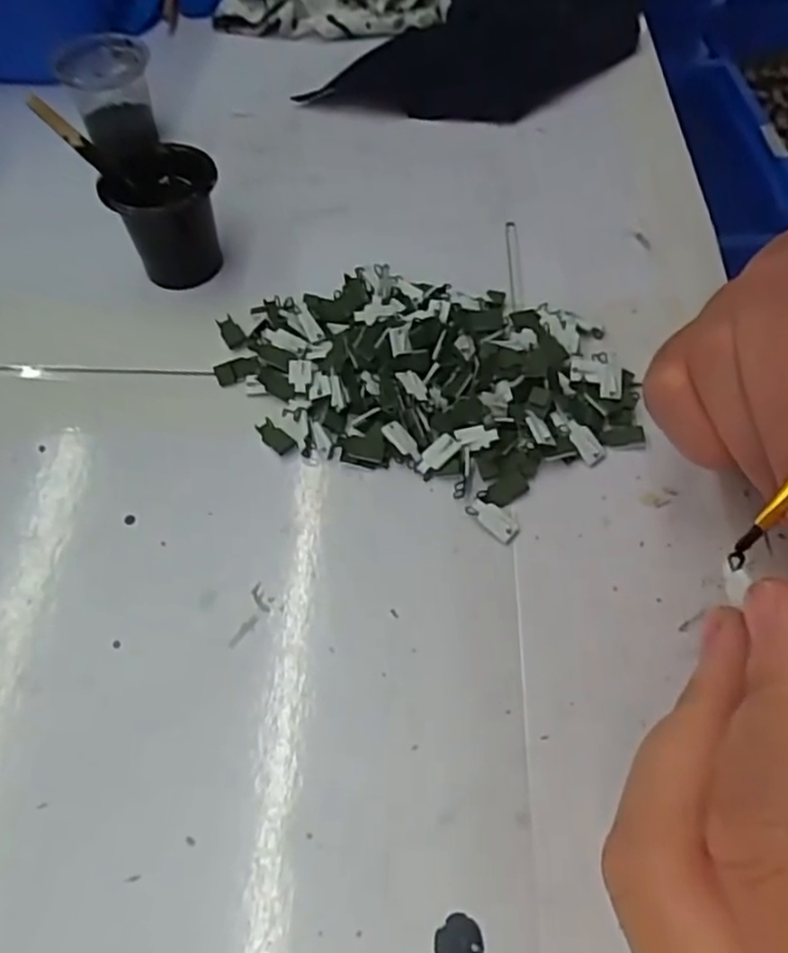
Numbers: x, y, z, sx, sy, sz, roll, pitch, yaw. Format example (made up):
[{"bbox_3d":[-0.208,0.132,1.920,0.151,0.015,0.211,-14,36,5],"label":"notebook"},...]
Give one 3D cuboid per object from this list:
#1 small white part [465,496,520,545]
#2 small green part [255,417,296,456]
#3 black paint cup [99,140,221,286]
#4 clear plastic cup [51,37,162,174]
[{"bbox_3d":[0.028,0.012,0.200,0.007,0.004,0.015,-39,64,-23],"label":"small white part"},{"bbox_3d":[-0.036,-0.013,0.216,0.006,0.004,0.014,-39,64,-22],"label":"small green part"},{"bbox_3d":[-0.076,-0.087,0.245,0.034,0.036,0.034,0,56,0],"label":"black paint cup"},{"bbox_3d":[-0.115,-0.158,0.293,0.033,0.033,0.037,-26,60,-16],"label":"clear plastic cup"}]

